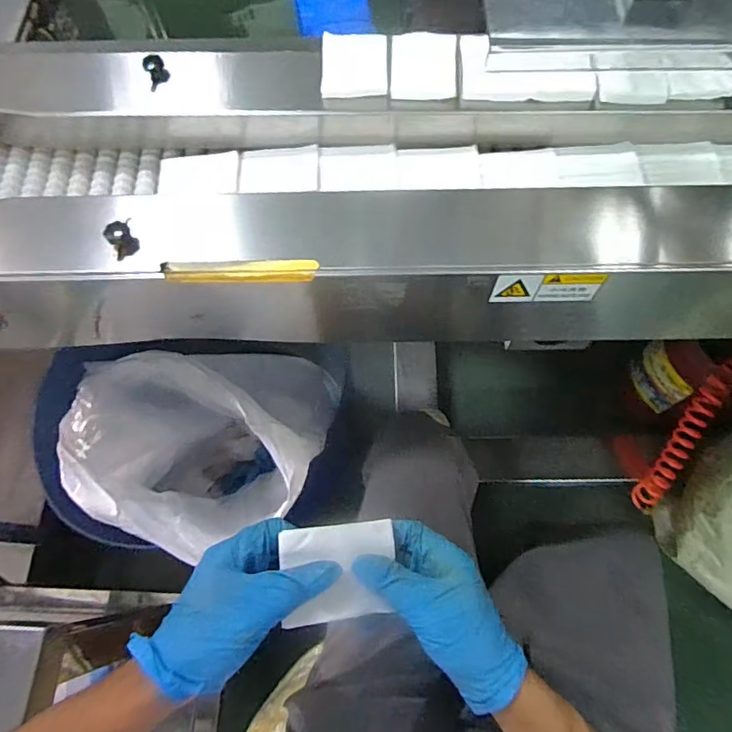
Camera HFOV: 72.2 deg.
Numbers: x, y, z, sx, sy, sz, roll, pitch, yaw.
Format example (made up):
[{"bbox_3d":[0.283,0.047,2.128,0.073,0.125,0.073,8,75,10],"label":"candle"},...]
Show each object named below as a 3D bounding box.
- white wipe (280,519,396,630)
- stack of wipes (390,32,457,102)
[{"bbox_3d":[-0.020,0.159,0.388,0.084,0.005,0.069,-3,80,-8],"label":"white wipe"},{"bbox_3d":[0.064,-0.334,0.558,0.074,0.020,0.081,2,69,1],"label":"stack of wipes"}]

